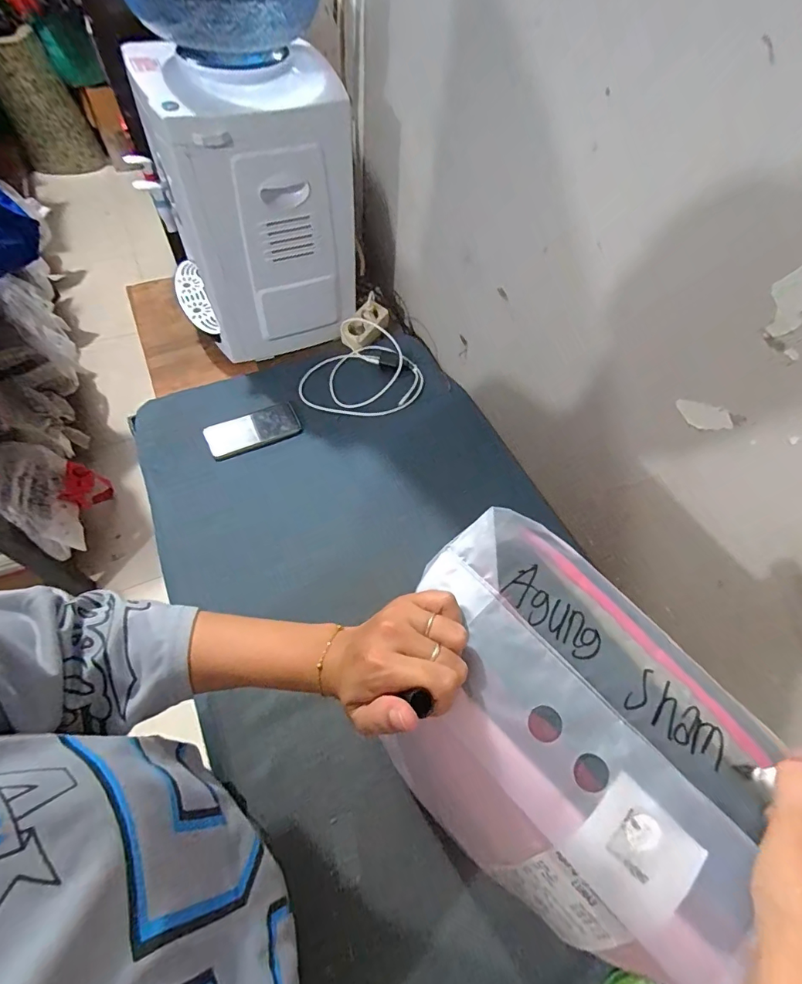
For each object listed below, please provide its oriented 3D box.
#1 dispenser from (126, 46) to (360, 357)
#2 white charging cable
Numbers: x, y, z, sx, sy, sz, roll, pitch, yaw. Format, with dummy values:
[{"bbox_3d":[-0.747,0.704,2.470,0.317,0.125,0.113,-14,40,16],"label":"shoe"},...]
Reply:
[{"bbox_3d":[-0.283,-0.509,0.837,0.293,0.425,0.284,-29,65,-20],"label":"dispenser"},{"bbox_3d":[-0.072,-0.249,0.902,0.236,0.056,0.209,16,59,5],"label":"white charging cable"}]

